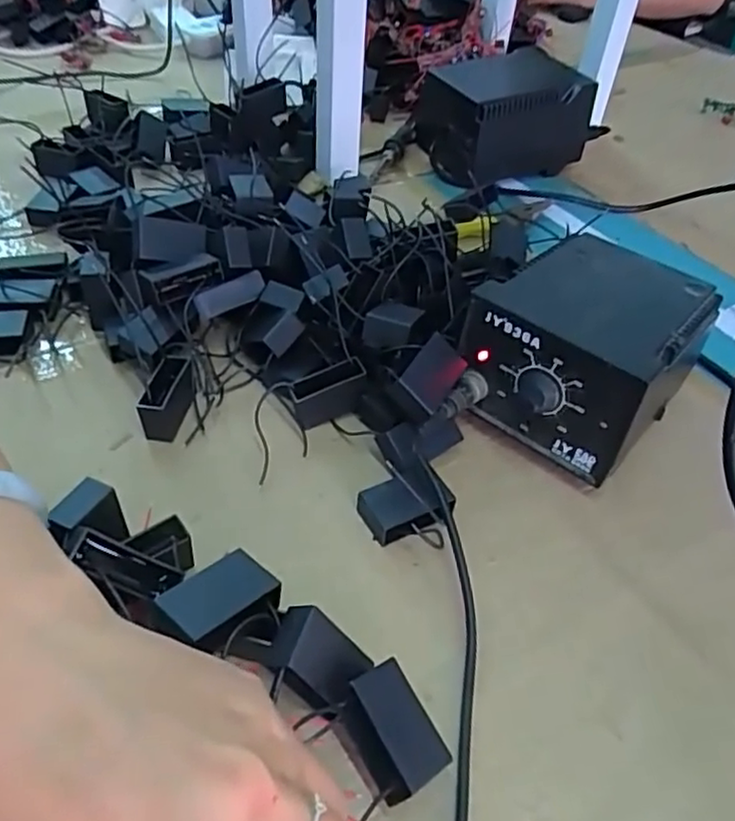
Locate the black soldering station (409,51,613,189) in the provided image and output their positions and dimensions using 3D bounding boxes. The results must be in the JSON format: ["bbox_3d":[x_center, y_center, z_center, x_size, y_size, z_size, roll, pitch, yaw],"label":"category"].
[{"bbox_3d":[0.149,-0.310,0.691,0.168,0.087,0.116,-14,48,-18],"label":"black soldering station"}]

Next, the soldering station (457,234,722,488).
[{"bbox_3d":[0.141,-0.041,0.427,0.113,0.092,0.147,34,52,26],"label":"soldering station"}]

